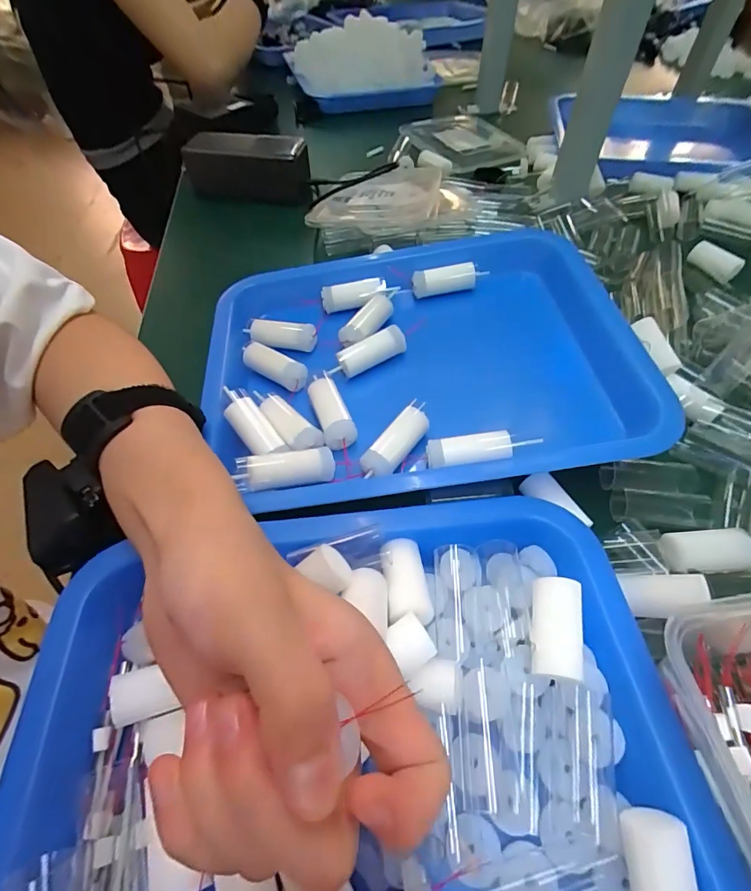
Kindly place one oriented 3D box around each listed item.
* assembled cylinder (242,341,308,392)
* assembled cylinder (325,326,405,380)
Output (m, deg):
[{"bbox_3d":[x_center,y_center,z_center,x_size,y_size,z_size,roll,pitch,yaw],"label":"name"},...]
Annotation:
[{"bbox_3d":[-0.075,-0.060,0.316,0.062,0.015,0.016,30,57,21],"label":"assembled cylinder"},{"bbox_3d":[-0.008,-0.066,0.312,0.059,0.020,0.015,-27,55,-5],"label":"assembled cylinder"}]

